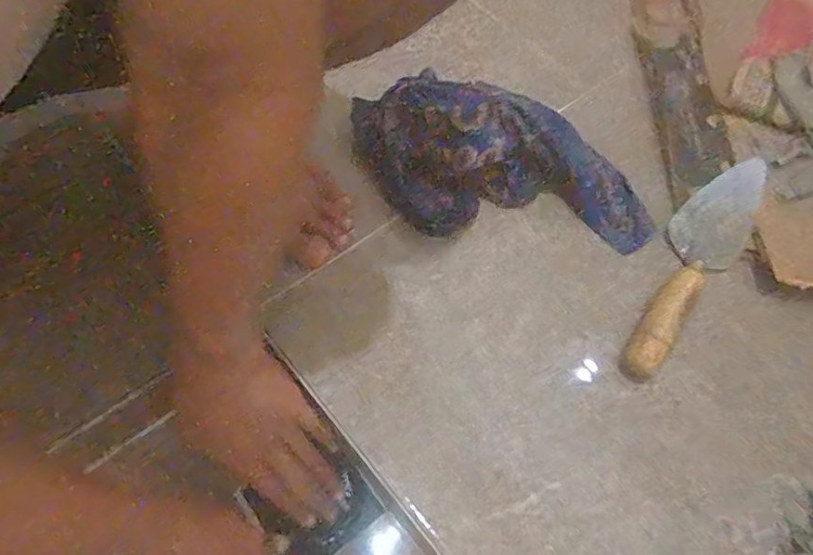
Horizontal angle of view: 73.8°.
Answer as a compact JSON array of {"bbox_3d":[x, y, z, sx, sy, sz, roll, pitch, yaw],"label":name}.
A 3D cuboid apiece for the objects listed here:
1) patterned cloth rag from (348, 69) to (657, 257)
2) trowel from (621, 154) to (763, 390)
[{"bbox_3d":[0.098,-0.108,0.552,0.330,0.085,0.132,15,61,4],"label":"patterned cloth rag"},{"bbox_3d":[0.295,-0.025,0.549,0.074,0.040,0.309,36,65,15],"label":"trowel"}]

